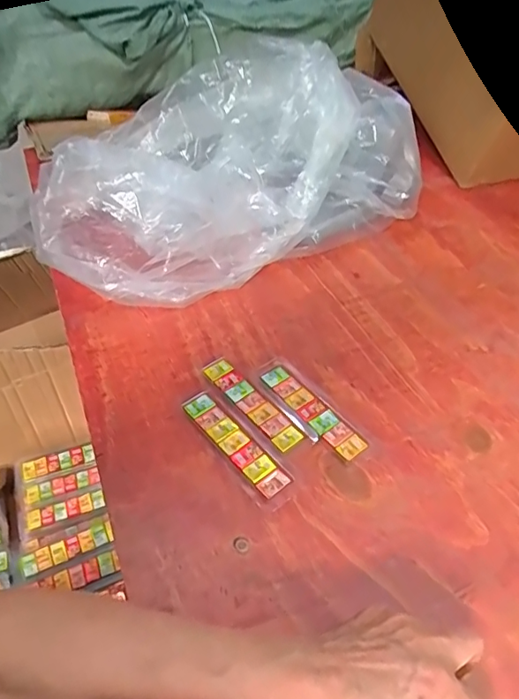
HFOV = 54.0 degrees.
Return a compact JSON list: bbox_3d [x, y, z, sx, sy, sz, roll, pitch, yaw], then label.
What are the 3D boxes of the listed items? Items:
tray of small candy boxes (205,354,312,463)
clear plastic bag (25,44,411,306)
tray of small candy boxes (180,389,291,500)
[{"bbox_3d":[-0.006,0.052,0.474,0.030,0.005,0.129,-30,54,-26],"label":"tray of small candy boxes"},{"bbox_3d":[-0.027,-0.226,0.620,0.483,0.178,0.243,-27,53,-24],"label":"clear plastic bag"},{"bbox_3d":[-0.022,0.082,0.448,0.028,0.010,0.121,-32,55,-27],"label":"tray of small candy boxes"}]

